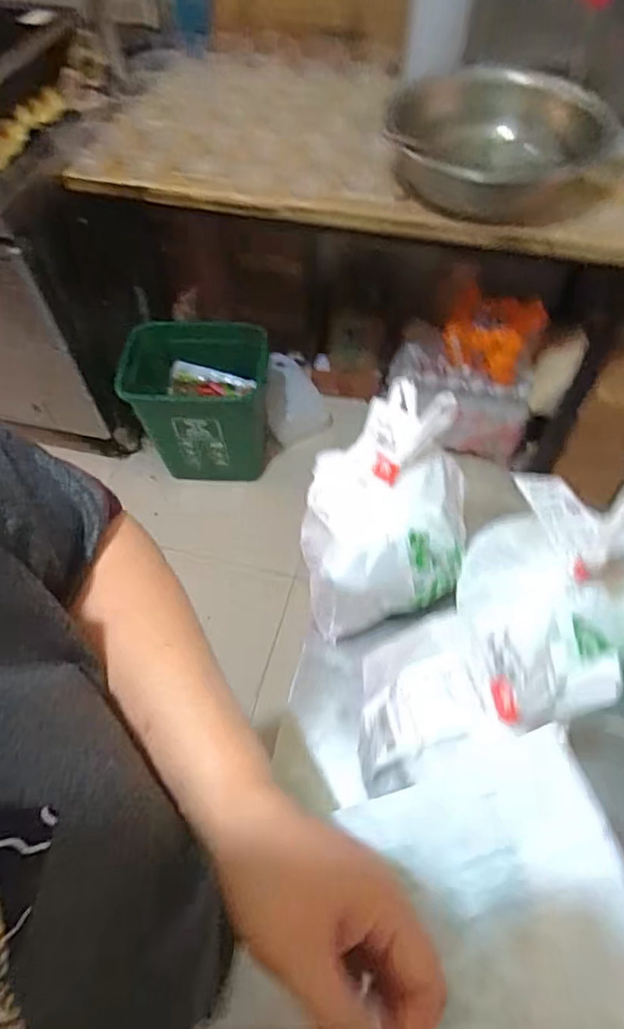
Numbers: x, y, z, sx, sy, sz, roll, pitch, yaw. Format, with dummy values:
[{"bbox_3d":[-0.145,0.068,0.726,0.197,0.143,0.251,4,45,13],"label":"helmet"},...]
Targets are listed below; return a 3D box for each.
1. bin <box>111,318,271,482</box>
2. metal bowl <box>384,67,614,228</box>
[{"bbox_3d":[-0.306,-0.281,1.615,0.388,0.393,0.245,2,58,4],"label":"bin"},{"bbox_3d":[0.317,-0.654,1.047,0.358,0.129,0.361,-1,58,2],"label":"metal bowl"}]

